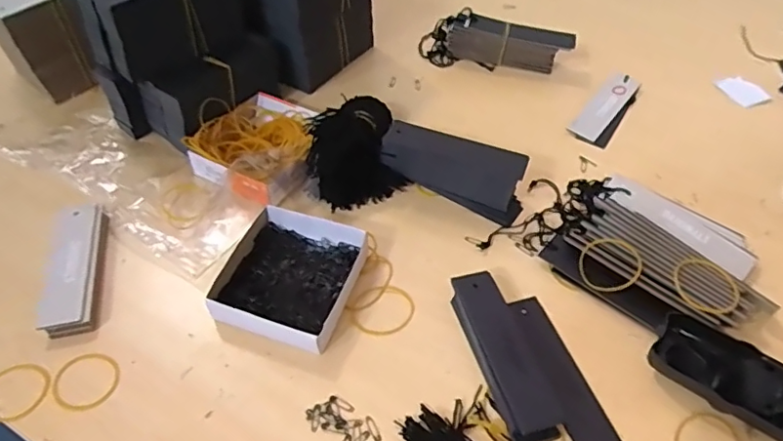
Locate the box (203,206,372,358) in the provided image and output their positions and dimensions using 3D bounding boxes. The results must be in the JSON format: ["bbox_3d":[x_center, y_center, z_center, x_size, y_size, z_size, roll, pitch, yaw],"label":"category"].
[{"bbox_3d":[-0.081,0.046,0.450,0.101,0.026,0.112,13,51,11],"label":"box"}]

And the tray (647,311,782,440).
[{"bbox_3d":[0.242,0.114,0.389,0.110,0.028,0.055,34,57,25],"label":"tray"}]

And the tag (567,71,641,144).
[{"bbox_3d":[0.243,-0.129,0.619,0.032,0.006,0.132,38,59,14],"label":"tag"}]

